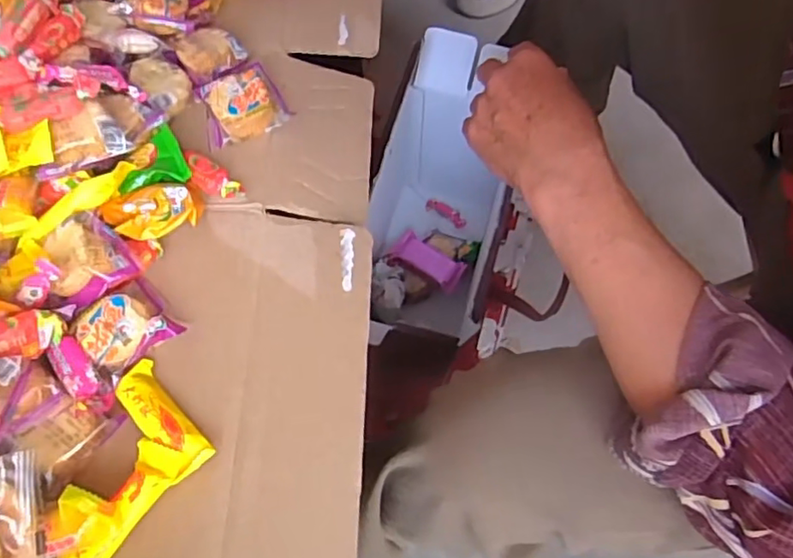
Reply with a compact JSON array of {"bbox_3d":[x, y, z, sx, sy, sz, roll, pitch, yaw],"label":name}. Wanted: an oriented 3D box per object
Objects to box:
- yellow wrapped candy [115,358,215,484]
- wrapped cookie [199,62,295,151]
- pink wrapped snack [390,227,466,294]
[{"bbox_3d":[-0.126,0.074,0.317,0.022,0.014,0.070,-40,69,-16],"label":"yellow wrapped candy"},{"bbox_3d":[-0.109,-0.117,0.410,0.058,0.030,0.043,-37,68,-15],"label":"wrapped cookie"},{"bbox_3d":[0.039,-0.023,0.707,0.089,0.012,0.037,36,71,18],"label":"pink wrapped snack"}]

